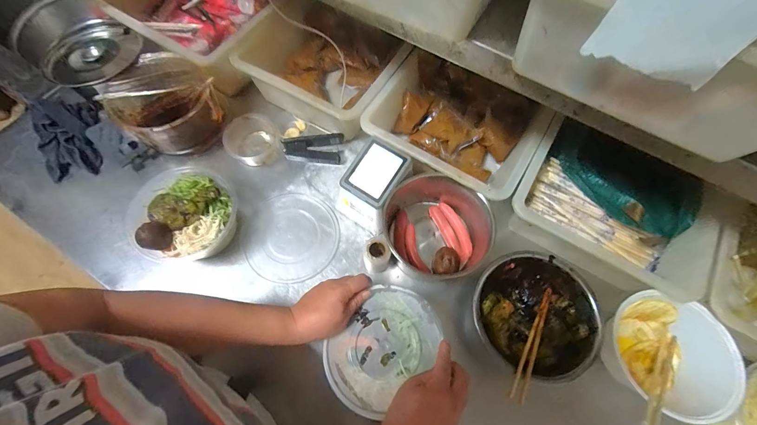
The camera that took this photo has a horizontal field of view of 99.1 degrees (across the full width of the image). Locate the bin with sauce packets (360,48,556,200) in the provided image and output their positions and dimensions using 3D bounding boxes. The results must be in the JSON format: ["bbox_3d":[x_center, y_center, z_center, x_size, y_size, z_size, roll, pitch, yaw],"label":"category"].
[{"bbox_3d":[0.138,-0.155,0.602,0.284,0.104,0.241,29,69,11],"label":"bin with sauce packets"}]

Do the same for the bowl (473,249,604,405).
[{"bbox_3d":[0.235,0.161,0.505,0.181,0.067,0.185,-22,69,-10],"label":"bowl"}]

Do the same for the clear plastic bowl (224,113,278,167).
[{"bbox_3d":[-0.246,-0.138,0.637,0.097,0.045,0.101,0,67,-1],"label":"clear plastic bowl"}]

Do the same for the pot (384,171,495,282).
[{"bbox_3d":[0.098,0.021,0.562,0.193,0.098,0.185,0,67,-1],"label":"pot"}]

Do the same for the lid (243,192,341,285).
[{"bbox_3d":[-0.156,0.041,0.583,0.162,0.004,0.165,0,67,-1],"label":"lid"}]

